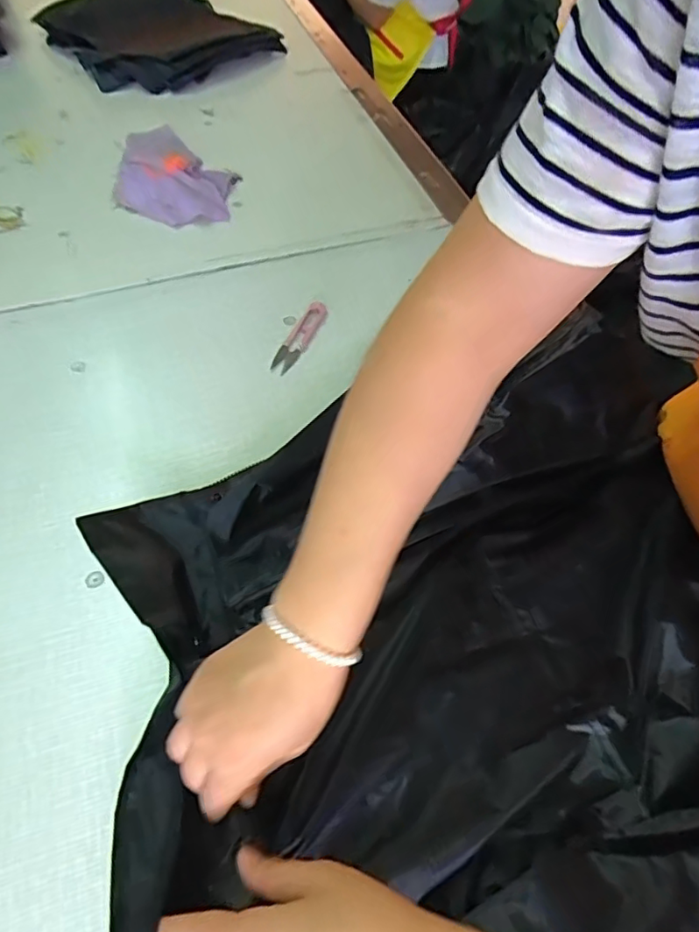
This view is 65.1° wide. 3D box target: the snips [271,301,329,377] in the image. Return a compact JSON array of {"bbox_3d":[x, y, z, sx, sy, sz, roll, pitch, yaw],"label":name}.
[{"bbox_3d":[-0.053,-0.137,0.580,0.024,0.010,0.101,20,59,12],"label":"snips"}]

